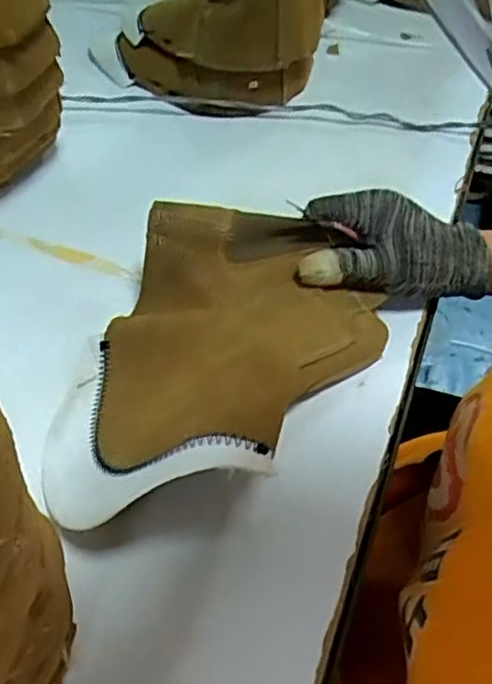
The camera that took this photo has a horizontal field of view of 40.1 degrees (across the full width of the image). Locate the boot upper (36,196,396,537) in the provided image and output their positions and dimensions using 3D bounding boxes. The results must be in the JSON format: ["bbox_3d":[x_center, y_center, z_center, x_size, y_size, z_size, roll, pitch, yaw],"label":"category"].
[{"bbox_3d":[-0.020,0.009,0.410,0.162,0.079,0.241,20,50,15],"label":"boot upper"}]

